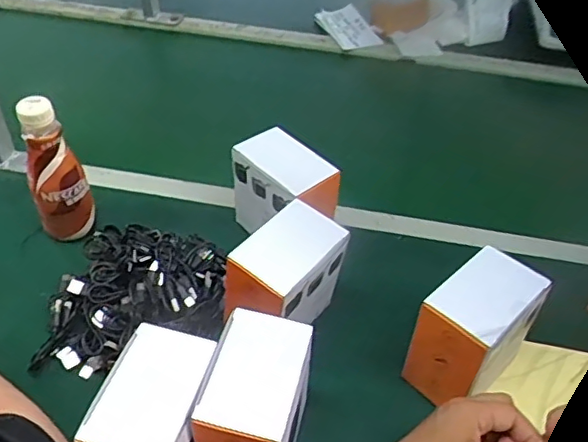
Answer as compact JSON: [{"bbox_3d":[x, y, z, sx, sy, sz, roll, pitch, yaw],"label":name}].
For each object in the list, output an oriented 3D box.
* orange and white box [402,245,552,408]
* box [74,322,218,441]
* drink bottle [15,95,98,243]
[{"bbox_3d":[0.161,0.093,0.517,0.074,0.099,0.111,33,51,27],"label":"orange and white box"},{"bbox_3d":[-0.103,0.155,0.445,0.073,0.114,0.111,10,44,7],"label":"box"},{"bbox_3d":[-0.251,-0.046,0.617,0.061,0.167,0.054,-17,48,-20],"label":"drink bottle"}]

